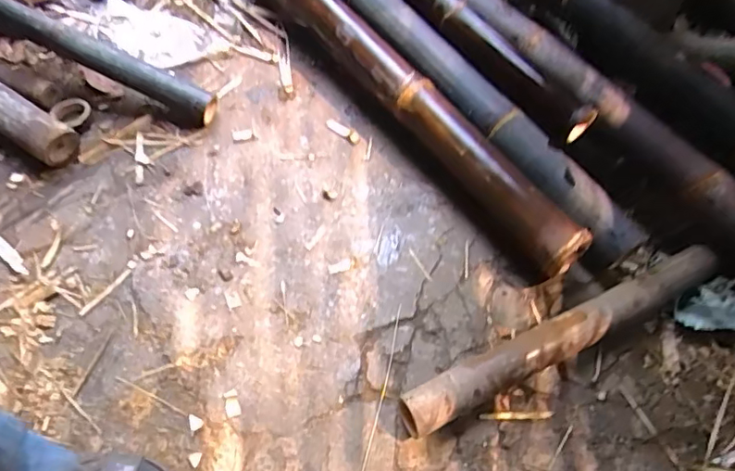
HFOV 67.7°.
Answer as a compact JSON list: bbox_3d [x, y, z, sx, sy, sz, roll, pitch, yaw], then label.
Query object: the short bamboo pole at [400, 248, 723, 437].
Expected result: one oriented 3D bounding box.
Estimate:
[{"bbox_3d":[0.342,0.170,0.946,0.645,0.074,0.076,-23,60,-16],"label":"short bamboo pole"}]

